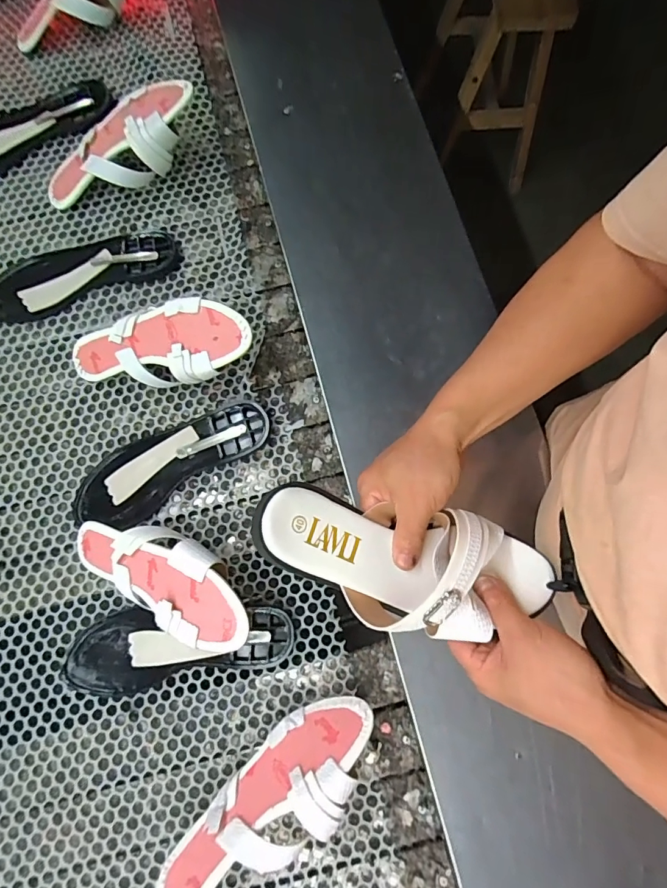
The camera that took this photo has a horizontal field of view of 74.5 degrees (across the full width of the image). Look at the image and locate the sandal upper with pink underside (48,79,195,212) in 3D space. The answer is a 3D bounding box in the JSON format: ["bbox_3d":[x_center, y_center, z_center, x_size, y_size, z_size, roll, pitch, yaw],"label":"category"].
[{"bbox_3d":[-0.283,-0.397,0.586,0.242,0.054,0.102,-22,78,16],"label":"sandal upper with pink underside"}]

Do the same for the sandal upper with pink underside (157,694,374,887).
[{"bbox_3d":[-0.055,0.350,0.426,0.239,0.096,0.052,-39,124,-12],"label":"sandal upper with pink underside"}]

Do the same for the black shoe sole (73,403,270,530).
[{"bbox_3d":[-0.198,0.019,0.531,0.246,0.022,0.087,-32,80,-6],"label":"black shoe sole"}]

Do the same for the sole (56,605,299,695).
[{"bbox_3d":[-0.173,0.230,0.493,0.252,0.017,0.084,-5,78,-1],"label":"sole"}]

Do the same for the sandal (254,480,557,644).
[{"bbox_3d":[0.058,0.092,0.336,0.236,0.058,0.092,14,79,-8],"label":"sandal"}]

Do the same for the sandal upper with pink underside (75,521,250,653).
[{"bbox_3d":[-0.191,0.137,0.466,0.236,0.032,0.090,18,79,22],"label":"sandal upper with pink underside"}]

